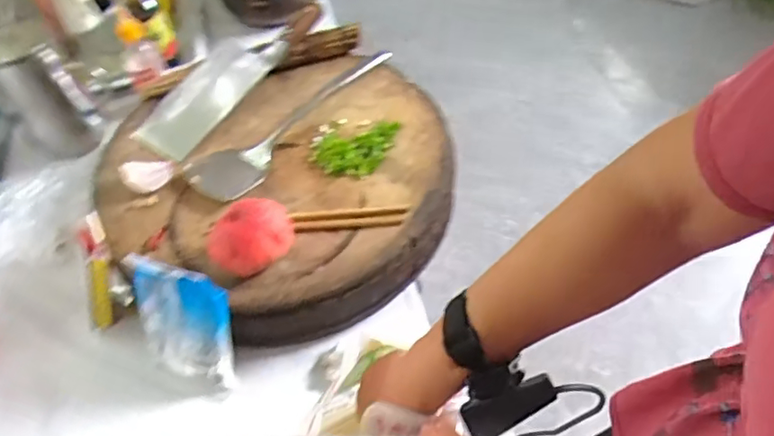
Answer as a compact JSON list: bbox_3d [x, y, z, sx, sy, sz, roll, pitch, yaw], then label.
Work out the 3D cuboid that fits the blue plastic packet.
[{"bbox_3d":[-0.233,0.116,0.644,0.123,0.146,0.038,10,18,12],"label":"blue plastic packet"}]

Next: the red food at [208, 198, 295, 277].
[{"bbox_3d":[-0.148,0.024,0.644,0.090,0.078,0.071,-18,51,-10],"label":"red food"}]

